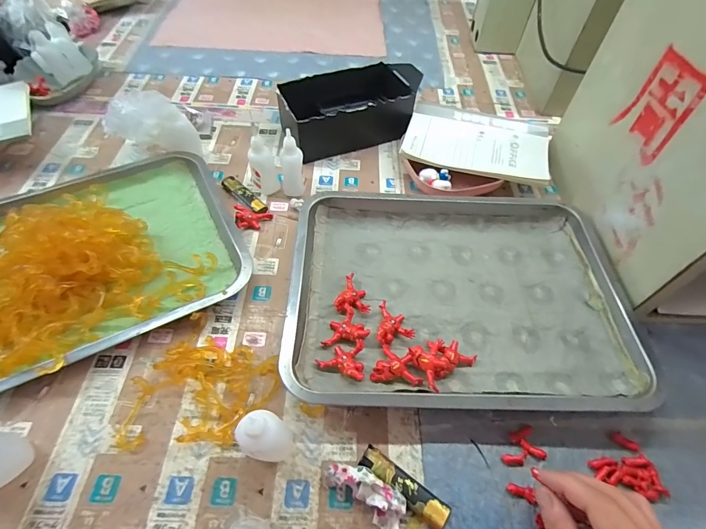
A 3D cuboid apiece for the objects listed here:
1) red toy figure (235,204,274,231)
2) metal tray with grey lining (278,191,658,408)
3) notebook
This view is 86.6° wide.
[{"bbox_3d":[-0.126,-0.056,0.466,0.047,0.007,0.033,13,60,-12],"label":"red toy figure"},{"bbox_3d":[0.108,0.024,0.398,0.336,0.042,0.248,0,56,1],"label":"metal tray with grey lining"},{"bbox_3d":[0.176,-0.175,0.528,0.196,0.014,0.125,13,57,9],"label":"notebook"}]

